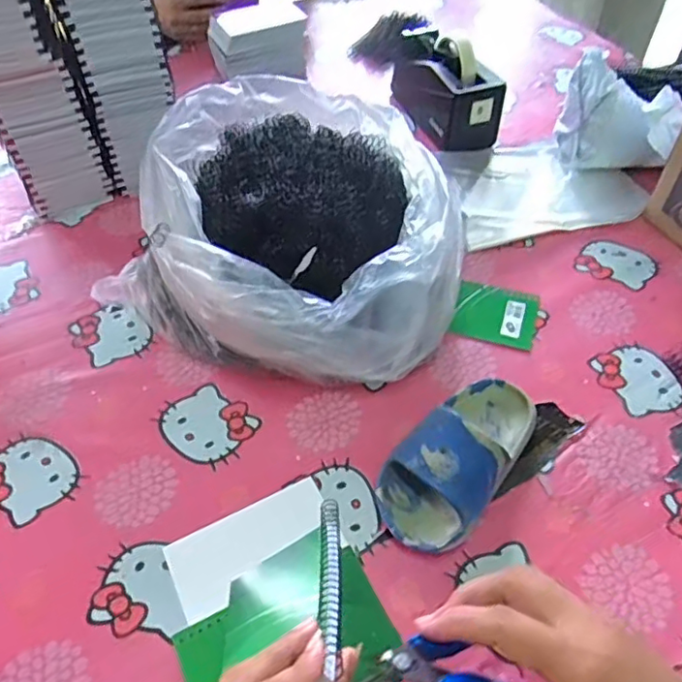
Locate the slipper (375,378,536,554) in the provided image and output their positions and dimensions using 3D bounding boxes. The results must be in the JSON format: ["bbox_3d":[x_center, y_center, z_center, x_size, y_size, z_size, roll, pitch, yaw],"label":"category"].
[{"bbox_3d":[0.100,0.089,0.490,0.079,0.060,0.171,31,56,25],"label":"slipper"}]

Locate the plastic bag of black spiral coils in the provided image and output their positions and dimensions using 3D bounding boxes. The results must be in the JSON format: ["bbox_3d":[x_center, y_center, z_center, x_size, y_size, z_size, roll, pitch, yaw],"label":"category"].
[{"bbox_3d":[-0.030,-0.116,0.611,0.315,0.153,0.310,26,54,21],"label":"plastic bag of black spiral coils"}]

